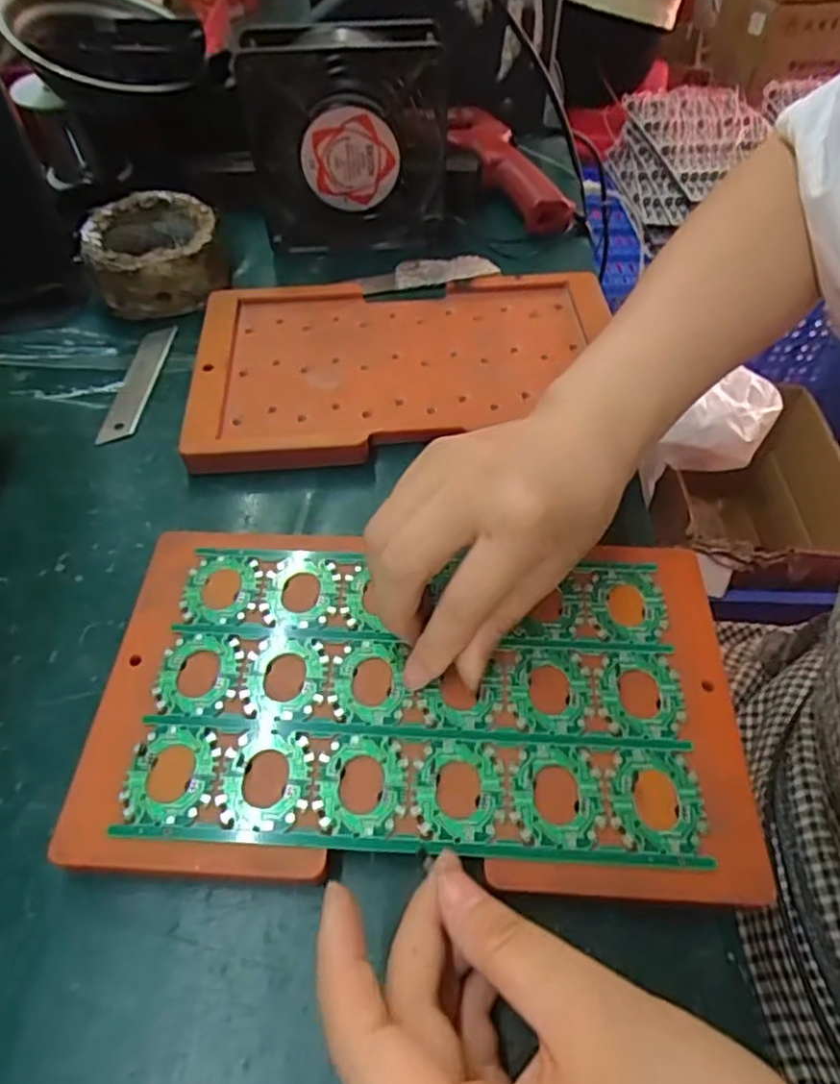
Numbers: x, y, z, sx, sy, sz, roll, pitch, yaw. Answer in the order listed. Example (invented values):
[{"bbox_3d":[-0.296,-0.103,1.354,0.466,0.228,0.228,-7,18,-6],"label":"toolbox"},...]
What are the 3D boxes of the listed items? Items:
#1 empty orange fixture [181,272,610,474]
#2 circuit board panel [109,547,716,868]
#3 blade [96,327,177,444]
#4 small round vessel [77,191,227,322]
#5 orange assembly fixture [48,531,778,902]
[{"bbox_3d":[-0.008,-0.104,0.376,0.229,0.015,0.137,-3,53,-3],"label":"empty orange fixture"},{"bbox_3d":[-0.002,0.055,0.259,0.200,0.007,0.119,1,55,3],"label":"circuit board panel"},{"bbox_3d":[-0.164,-0.093,0.388,0.022,0.007,0.097,4,52,2],"label":"blade"},{"bbox_3d":[-0.170,-0.187,0.431,0.078,0.036,0.081,-18,55,-14],"label":"small round vessel"},{"bbox_3d":[-0.003,0.058,0.262,0.238,0.014,0.136,2,53,1],"label":"orange assembly fixture"}]

